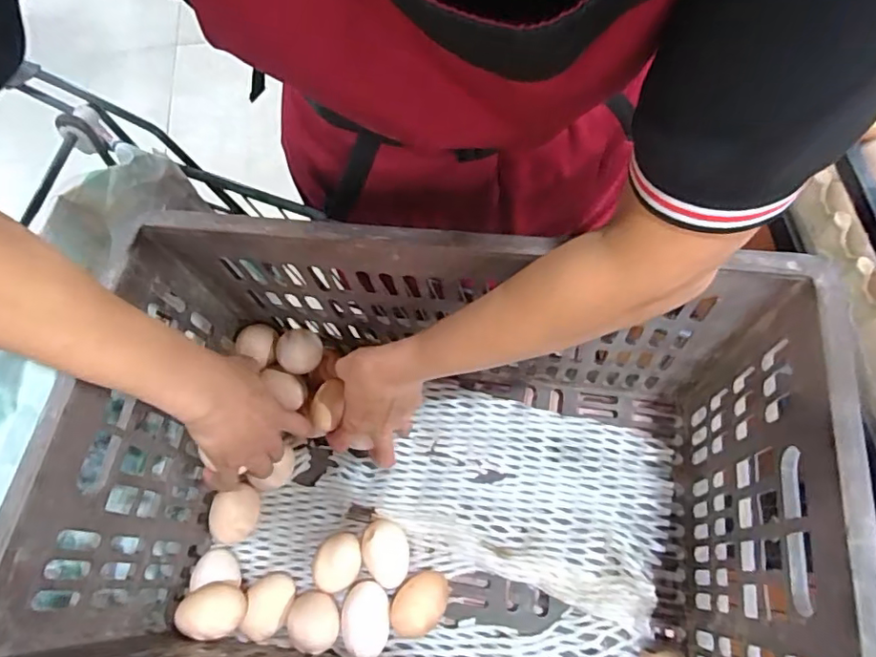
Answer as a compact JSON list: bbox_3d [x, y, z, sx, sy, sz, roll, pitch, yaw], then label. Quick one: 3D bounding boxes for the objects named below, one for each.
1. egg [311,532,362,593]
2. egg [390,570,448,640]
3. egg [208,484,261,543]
[{"bbox_3d":[-0.088,0.209,0.499,0.048,0.047,0.040,-40,73,-15],"label":"egg"},{"bbox_3d":[-0.016,0.235,0.475,0.040,0.035,0.057,42,73,15],"label":"egg"},{"bbox_3d":[-0.190,0.174,0.524,0.038,0.041,0.048,1,67,0],"label":"egg"}]

